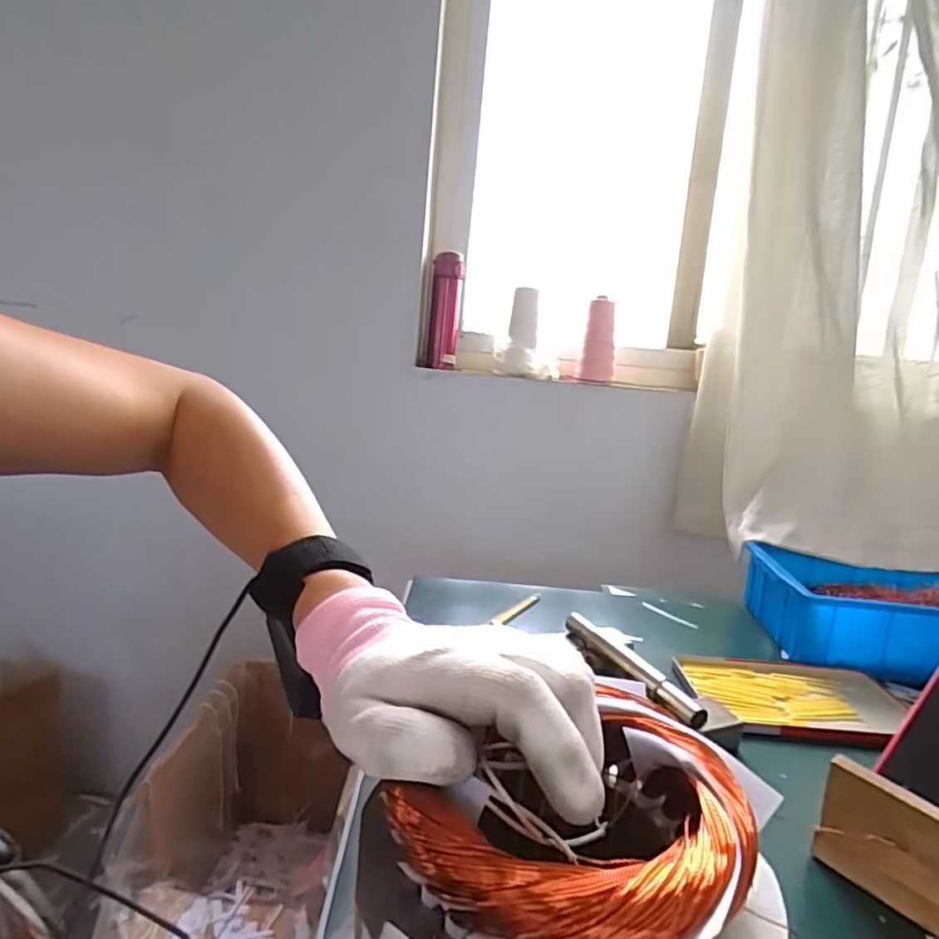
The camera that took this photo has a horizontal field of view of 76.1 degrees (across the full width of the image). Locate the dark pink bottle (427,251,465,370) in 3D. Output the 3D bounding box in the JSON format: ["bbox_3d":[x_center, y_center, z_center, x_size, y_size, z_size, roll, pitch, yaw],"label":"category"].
[{"bbox_3d":[-0.047,-0.311,1.184,0.058,0.209,0.072,4,10,-1],"label":"dark pink bottle"}]

